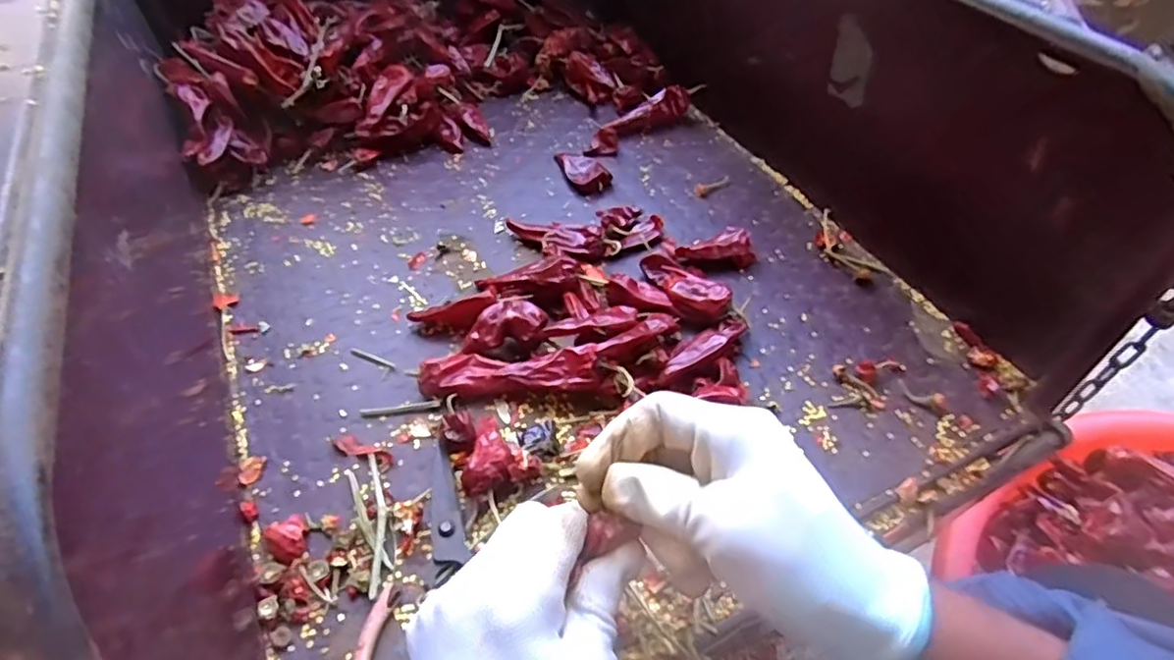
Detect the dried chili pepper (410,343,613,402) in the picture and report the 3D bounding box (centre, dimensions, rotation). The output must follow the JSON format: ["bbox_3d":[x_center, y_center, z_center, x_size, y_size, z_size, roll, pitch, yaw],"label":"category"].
[{"bbox_3d":[-0.054,0.030,0.464,0.141,0.035,0.041,-3,49,0],"label":"dried chili pepper"}]

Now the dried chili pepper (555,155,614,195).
[{"bbox_3d":[-0.008,-0.168,0.646,0.038,0.015,0.077,-26,53,-19],"label":"dried chili pepper"}]

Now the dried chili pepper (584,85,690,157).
[{"bbox_3d":[0.056,-0.233,0.694,0.135,0.034,0.032,-31,55,-22],"label":"dried chili pepper"}]

